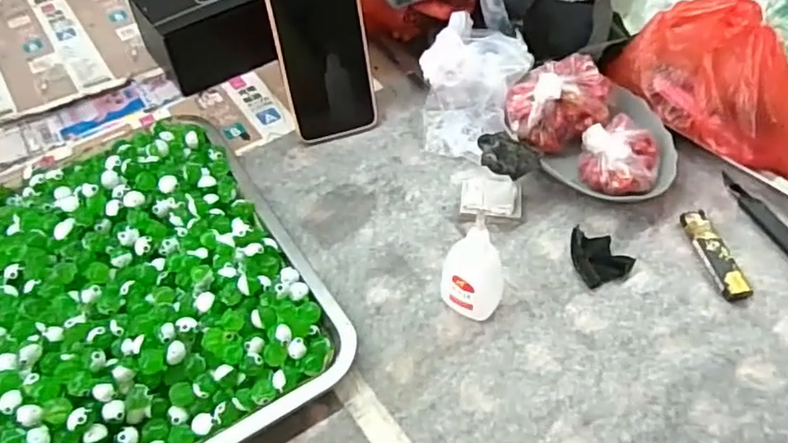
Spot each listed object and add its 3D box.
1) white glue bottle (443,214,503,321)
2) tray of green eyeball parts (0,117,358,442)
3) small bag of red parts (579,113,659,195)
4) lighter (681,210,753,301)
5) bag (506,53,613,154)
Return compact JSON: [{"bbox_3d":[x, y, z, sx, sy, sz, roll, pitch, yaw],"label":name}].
[{"bbox_3d":[0.056,0.034,0.428,0.043,0.089,0.027,36,62,25],"label":"white glue bottle"},{"bbox_3d":[-0.206,0.052,0.452,0.254,0.044,0.300,-28,57,-19],"label":"tray of green eyeball parts"},{"bbox_3d":[0.193,-0.056,0.523,0.069,0.043,0.069,37,62,25],"label":"small bag of red parts"},{"bbox_3d":[0.248,0.025,0.476,0.020,0.012,0.080,-10,53,-6],"label":"lighter"},{"bbox_3d":[0.144,-0.105,0.540,0.088,0.050,0.062,-13,54,-8],"label":"bag"}]

